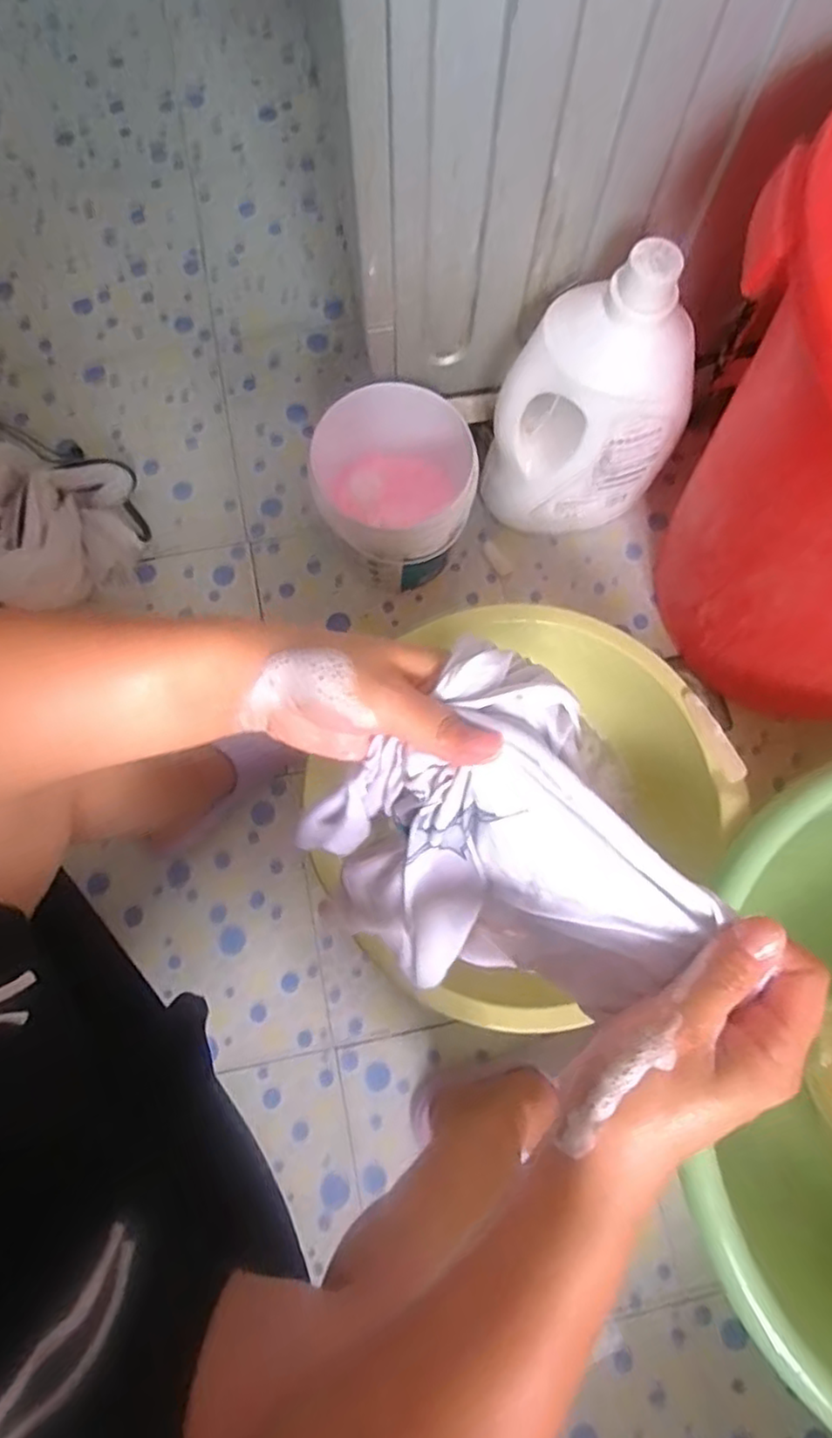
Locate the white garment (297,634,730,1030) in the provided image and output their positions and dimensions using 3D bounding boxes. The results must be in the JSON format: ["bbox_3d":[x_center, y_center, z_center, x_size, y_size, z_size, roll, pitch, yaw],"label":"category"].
[{"bbox_3d":[0.026,0.085,0.372,0.139,0.221,0.153,-34,79,-7],"label":"white garment"}]

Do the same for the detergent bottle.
[{"bbox_3d":[0.176,-0.308,0.691,0.174,0.305,0.107,25,78,6],"label":"detergent bottle"}]

